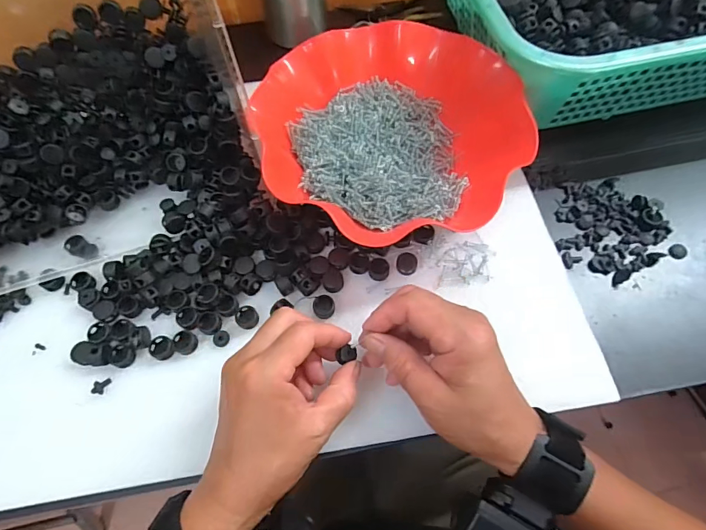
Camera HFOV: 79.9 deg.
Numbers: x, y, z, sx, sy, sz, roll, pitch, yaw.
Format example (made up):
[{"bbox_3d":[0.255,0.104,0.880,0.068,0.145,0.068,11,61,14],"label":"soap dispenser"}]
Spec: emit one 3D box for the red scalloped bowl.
[{"bbox_3d":[0.031,-0.119,0.370,0.215,0.063,0.208,-1,64,2],"label":"red scalloped bowl"}]

